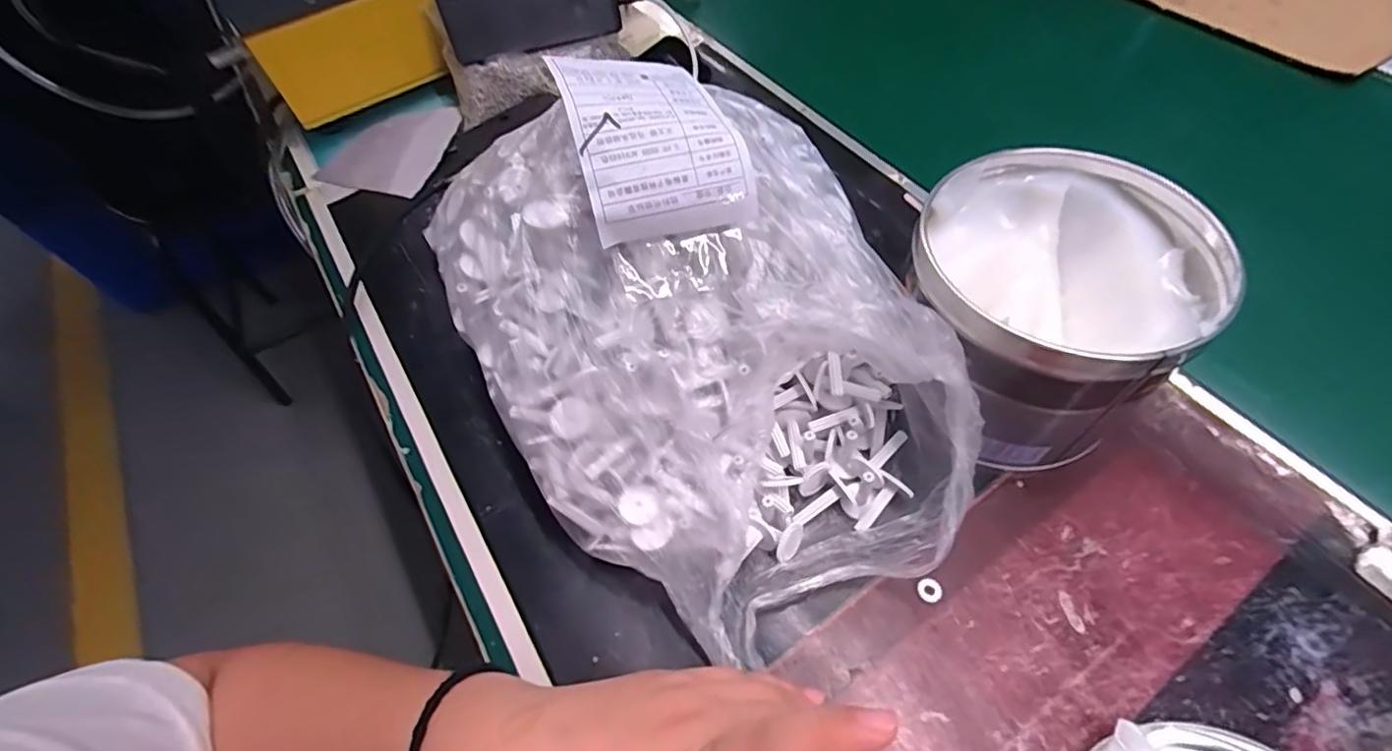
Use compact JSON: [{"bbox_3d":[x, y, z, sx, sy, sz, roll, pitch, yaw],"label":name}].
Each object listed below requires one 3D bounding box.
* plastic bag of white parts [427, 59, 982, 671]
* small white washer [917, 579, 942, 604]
[{"bbox_3d":[-0.002,-0.027,0.283,0.210,0.136,0.269,-23,59,-11],"label":"plastic bag of white parts"},{"bbox_3d":[0.109,0.100,0.275,0.011,0.004,0.011,-2,59,3],"label":"small white washer"}]

